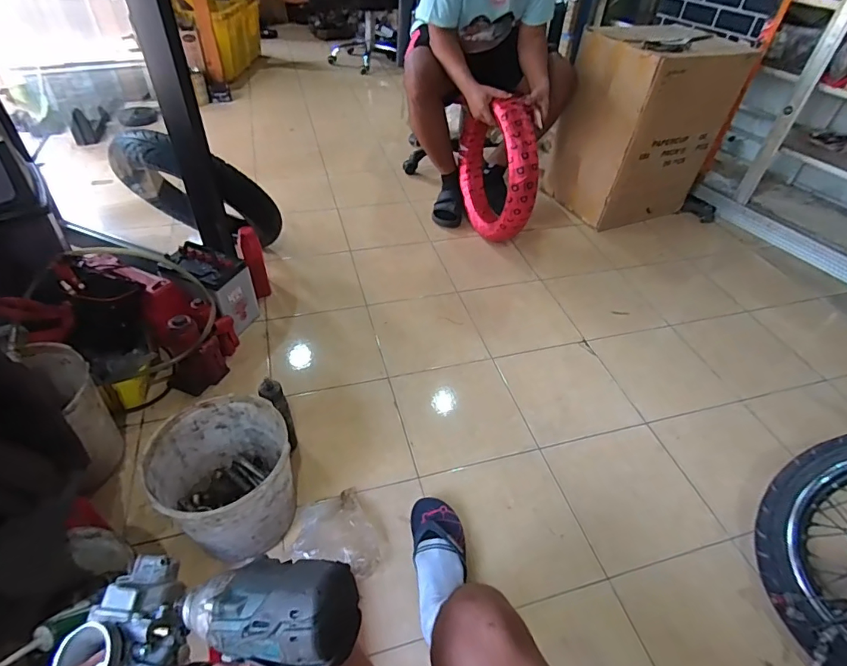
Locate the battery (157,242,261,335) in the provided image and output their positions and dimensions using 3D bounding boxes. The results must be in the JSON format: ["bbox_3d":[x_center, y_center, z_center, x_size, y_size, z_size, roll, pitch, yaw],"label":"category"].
[{"bbox_3d":[-0.574,-0.115,1.277,0.176,0.216,0.148,19,48,13],"label":"battery"}]

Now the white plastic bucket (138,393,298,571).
[{"bbox_3d":[-0.359,0.283,0.882,0.221,0.243,0.221,2,44,-2],"label":"white plastic bucket"}]

